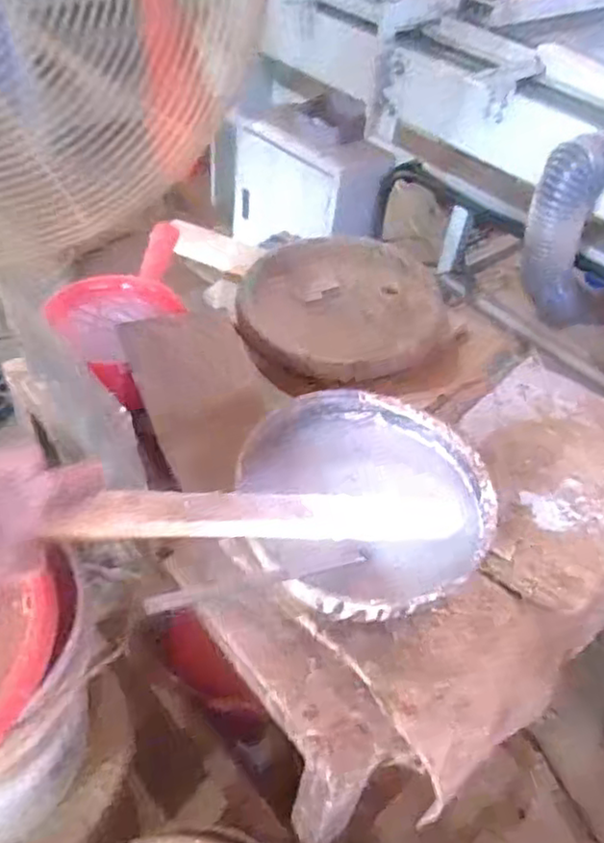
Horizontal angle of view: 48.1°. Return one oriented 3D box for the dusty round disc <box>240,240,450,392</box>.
[{"bbox_3d":[0.054,-0.173,1.033,0.300,0.073,0.295,2,45,-2],"label":"dusty round disc"}]

